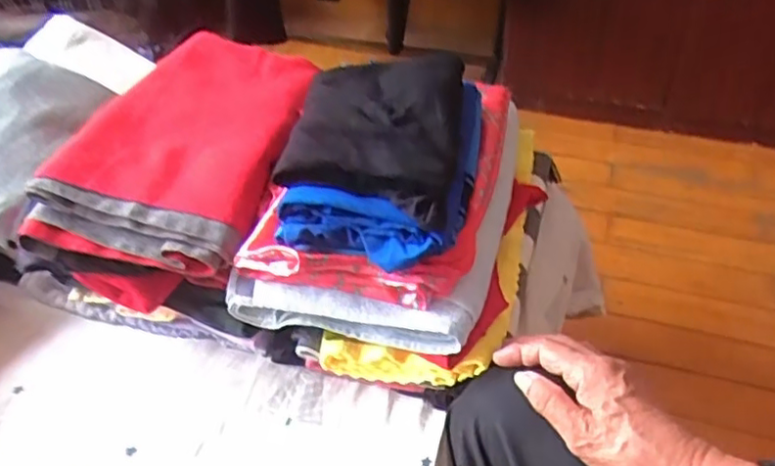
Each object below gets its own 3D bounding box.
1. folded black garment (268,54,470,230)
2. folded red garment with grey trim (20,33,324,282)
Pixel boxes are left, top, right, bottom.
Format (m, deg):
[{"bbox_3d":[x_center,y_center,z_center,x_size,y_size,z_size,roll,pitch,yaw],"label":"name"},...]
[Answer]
[{"bbox_3d":[-0.011,-0.090,0.570,0.143,0.042,0.190,7,44,7],"label":"folded black garment"},{"bbox_3d":[-0.185,-0.102,0.669,0.193,0.049,0.346,11,45,12],"label":"folded red garment with grey trim"}]

